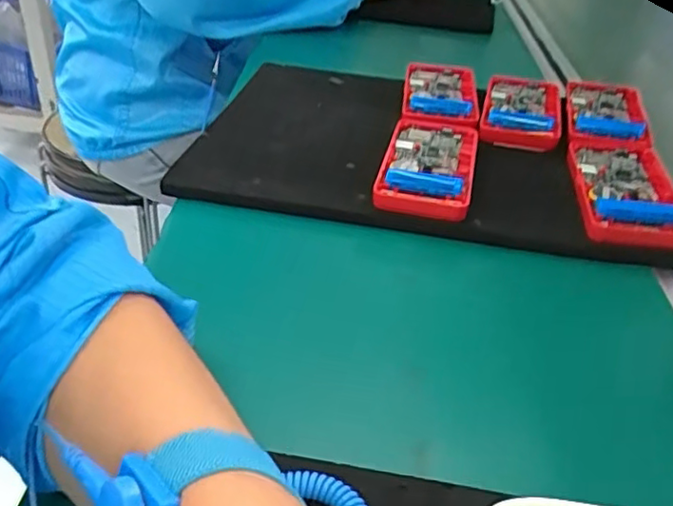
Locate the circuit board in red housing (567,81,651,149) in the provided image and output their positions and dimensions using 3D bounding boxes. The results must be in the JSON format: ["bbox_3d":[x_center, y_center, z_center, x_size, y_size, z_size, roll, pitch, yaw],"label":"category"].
[{"bbox_3d":[0.227,-0.117,0.531,0.064,0.014,0.130,11,35,12],"label":"circuit board in red housing"}]

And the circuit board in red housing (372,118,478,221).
[{"bbox_3d":[0.067,-0.062,0.458,0.062,0.022,0.117,12,36,9],"label":"circuit board in red housing"}]

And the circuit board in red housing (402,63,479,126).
[{"bbox_3d":[0.092,-0.138,0.553,0.065,0.018,0.126,10,35,2],"label":"circuit board in red housing"}]

